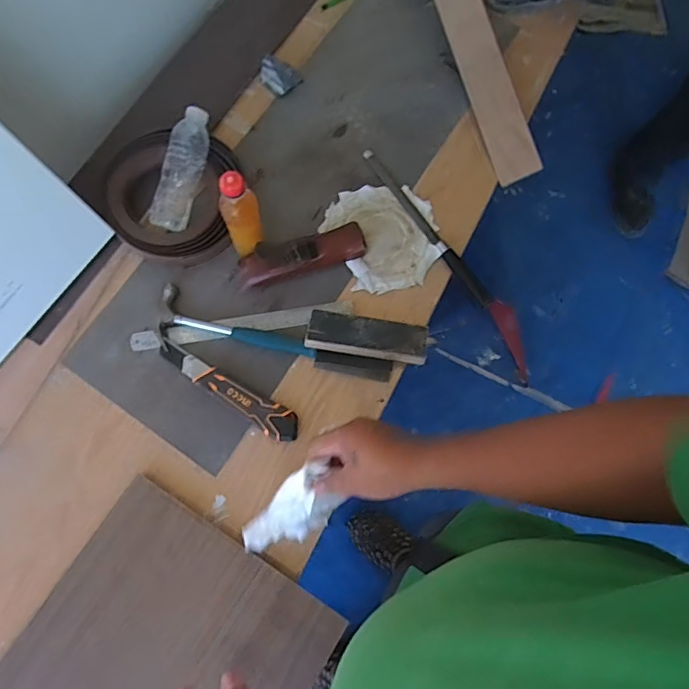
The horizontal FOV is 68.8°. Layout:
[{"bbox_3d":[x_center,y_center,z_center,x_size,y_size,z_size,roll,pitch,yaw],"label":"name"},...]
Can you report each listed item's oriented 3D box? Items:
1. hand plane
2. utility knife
[{"bbox_3d":[-0.065,-0.136,0.769,0.194,0.042,0.053,-18,73,-6],"label":"hand plane"},{"bbox_3d":[-0.168,0.067,0.722,0.231,0.017,0.042,30,75,7],"label":"utility knife"}]

